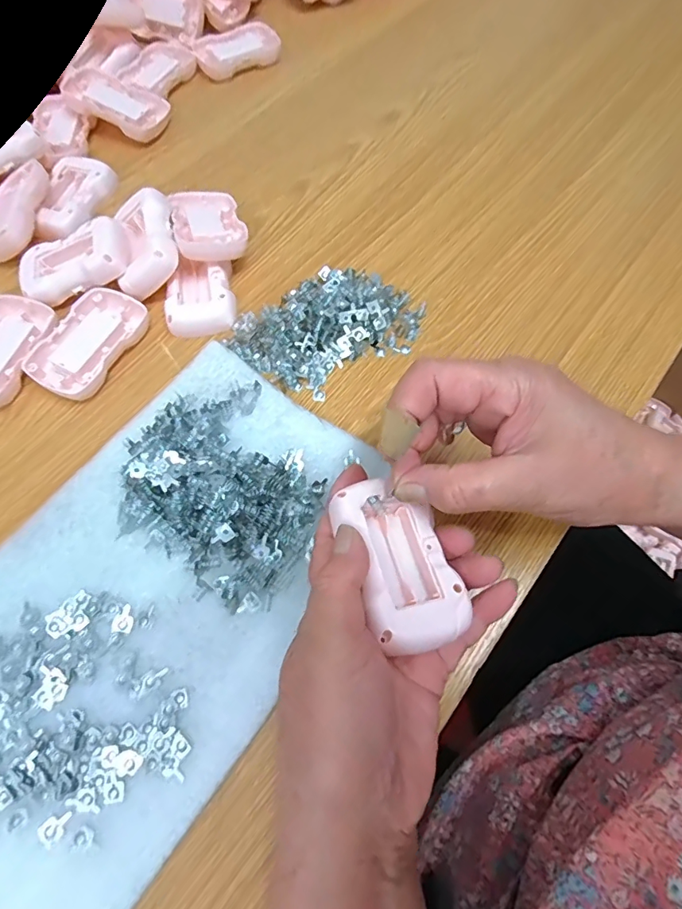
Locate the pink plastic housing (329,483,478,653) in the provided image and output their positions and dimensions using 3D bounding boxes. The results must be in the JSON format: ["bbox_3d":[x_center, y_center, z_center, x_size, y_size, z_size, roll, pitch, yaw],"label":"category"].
[{"bbox_3d":[0.030,0.051,0.233,0.045,0.024,0.080,-15,68,-8],"label":"pink plastic housing"}]

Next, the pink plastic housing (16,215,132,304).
[{"bbox_3d":[-0.206,-0.147,0.365,0.083,0.020,0.050,-23,67,7],"label":"pink plastic housing"}]

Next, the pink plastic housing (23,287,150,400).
[{"bbox_3d":[-0.184,-0.082,0.350,0.053,0.014,0.087,24,68,10],"label":"pink plastic housing"}]

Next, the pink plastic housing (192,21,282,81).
[{"bbox_3d":[-0.111,-0.434,0.508,0.091,0.016,0.048,-34,71,-14],"label":"pink plastic housing"}]

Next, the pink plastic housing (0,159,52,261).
[{"bbox_3d":[-0.274,-0.201,0.394,0.050,0.020,0.090,-3,69,13],"label":"pink plastic housing"}]

